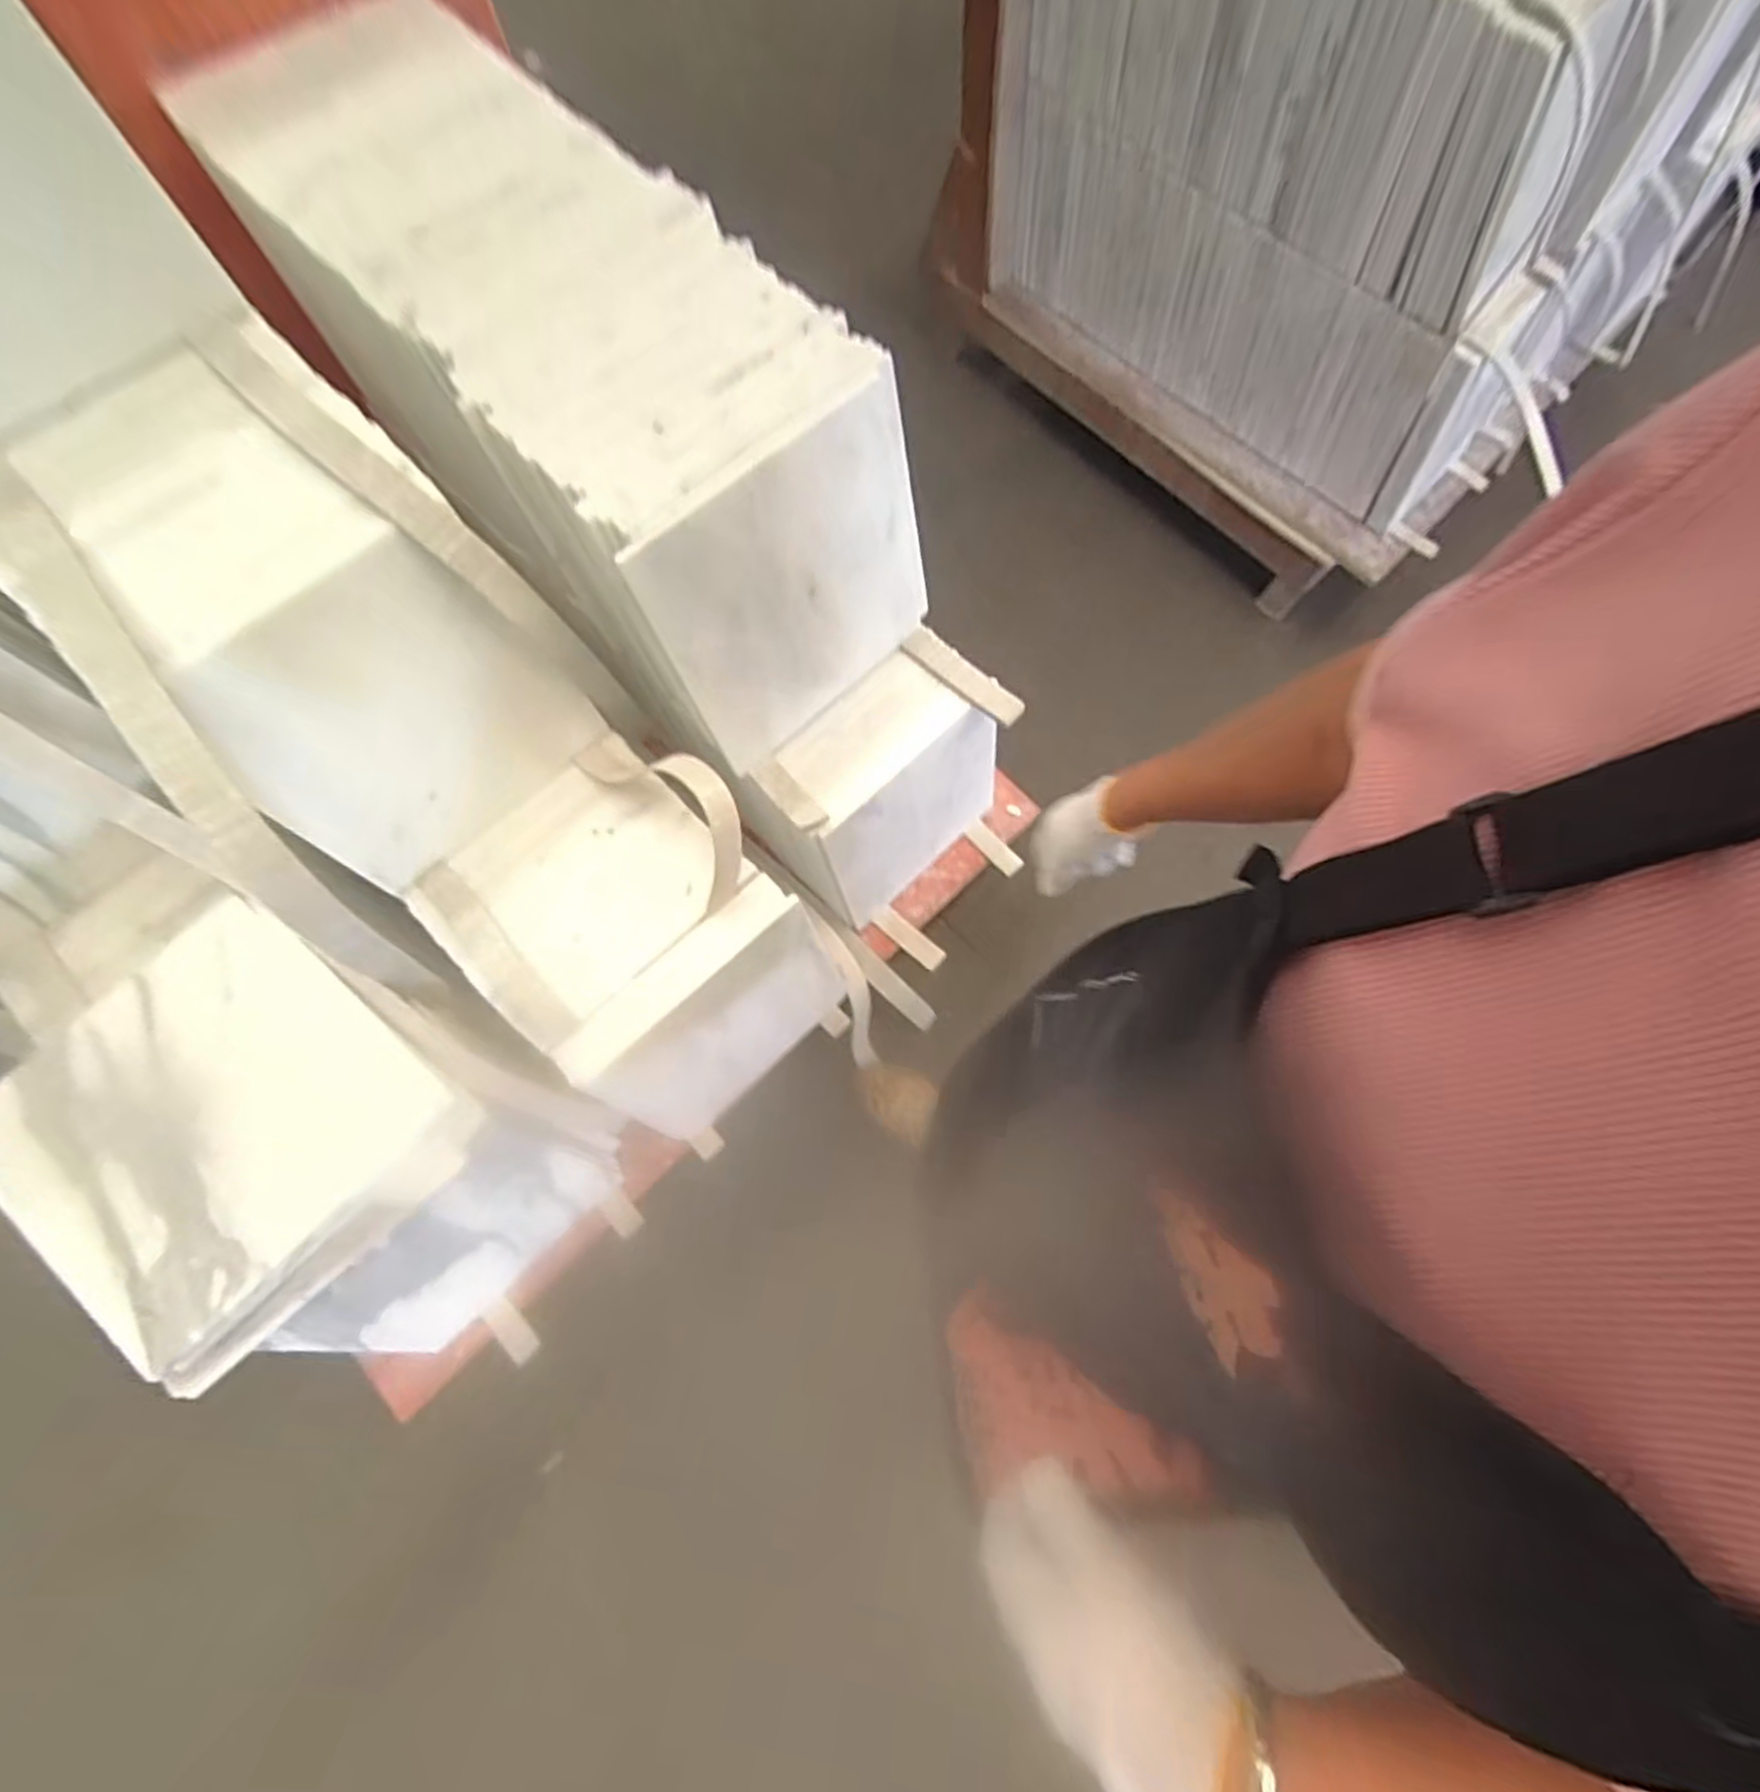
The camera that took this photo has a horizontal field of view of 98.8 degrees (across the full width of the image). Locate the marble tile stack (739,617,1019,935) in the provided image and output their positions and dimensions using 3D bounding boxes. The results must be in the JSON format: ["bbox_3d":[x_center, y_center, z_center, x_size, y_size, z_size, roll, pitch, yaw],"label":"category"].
[{"bbox_3d":[0.014,-0.159,1.119,0.205,0.352,0.347,41,75,10],"label":"marble tile stack"}]

